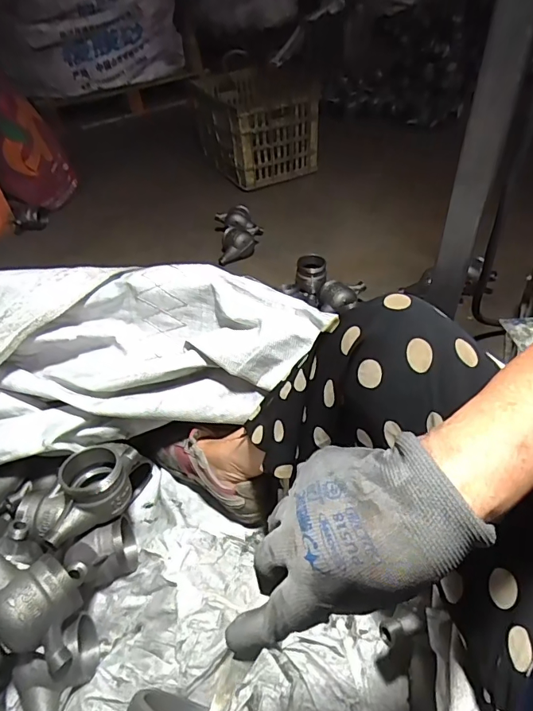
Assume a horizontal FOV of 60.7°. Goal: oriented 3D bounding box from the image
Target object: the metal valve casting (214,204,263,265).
[{"bbox_3d":[-0.081,-0.365,1.359,0.140,0.086,0.185,-8,44,-1],"label":"metal valve casting"}]

